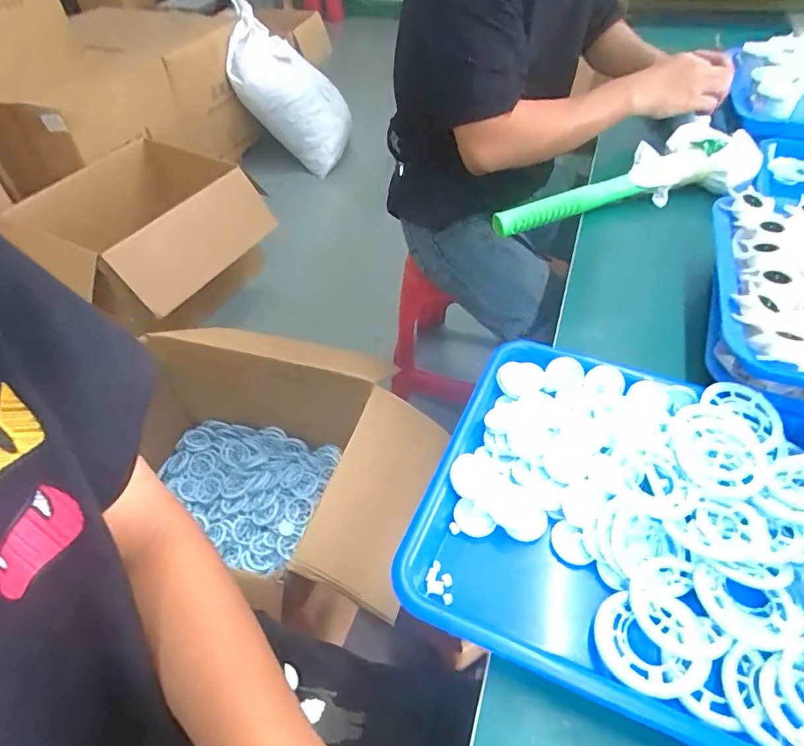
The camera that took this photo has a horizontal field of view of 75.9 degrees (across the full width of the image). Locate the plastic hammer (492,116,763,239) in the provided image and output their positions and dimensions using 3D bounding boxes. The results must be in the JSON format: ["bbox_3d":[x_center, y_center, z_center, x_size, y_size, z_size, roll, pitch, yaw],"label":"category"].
[{"bbox_3d":[0.274,-0.224,0.628,0.315,0.065,0.107,-22,50,-17],"label":"plastic hammer"}]

